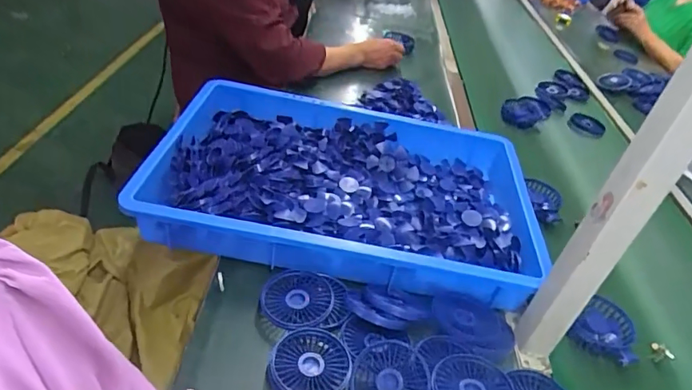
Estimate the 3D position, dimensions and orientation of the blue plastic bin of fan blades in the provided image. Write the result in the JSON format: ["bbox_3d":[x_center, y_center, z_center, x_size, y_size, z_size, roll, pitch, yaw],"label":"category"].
[{"bbox_3d":[0.006,-0.026,0.782,0.568,0.106,0.367,13,37,-2],"label":"blue plastic bin of fan blades"}]

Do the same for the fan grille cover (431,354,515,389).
[{"bbox_3d":[0.140,0.213,0.536,0.088,0.009,0.077,1,49,-4],"label":"fan grille cover"}]

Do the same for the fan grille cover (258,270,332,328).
[{"bbox_3d":[-0.062,0.131,0.619,0.087,0.015,0.078,13,56,7],"label":"fan grille cover"}]

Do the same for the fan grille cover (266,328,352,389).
[{"bbox_3d":[-0.041,0.193,0.561,0.090,0.022,0.085,13,37,-2],"label":"fan grille cover"}]

